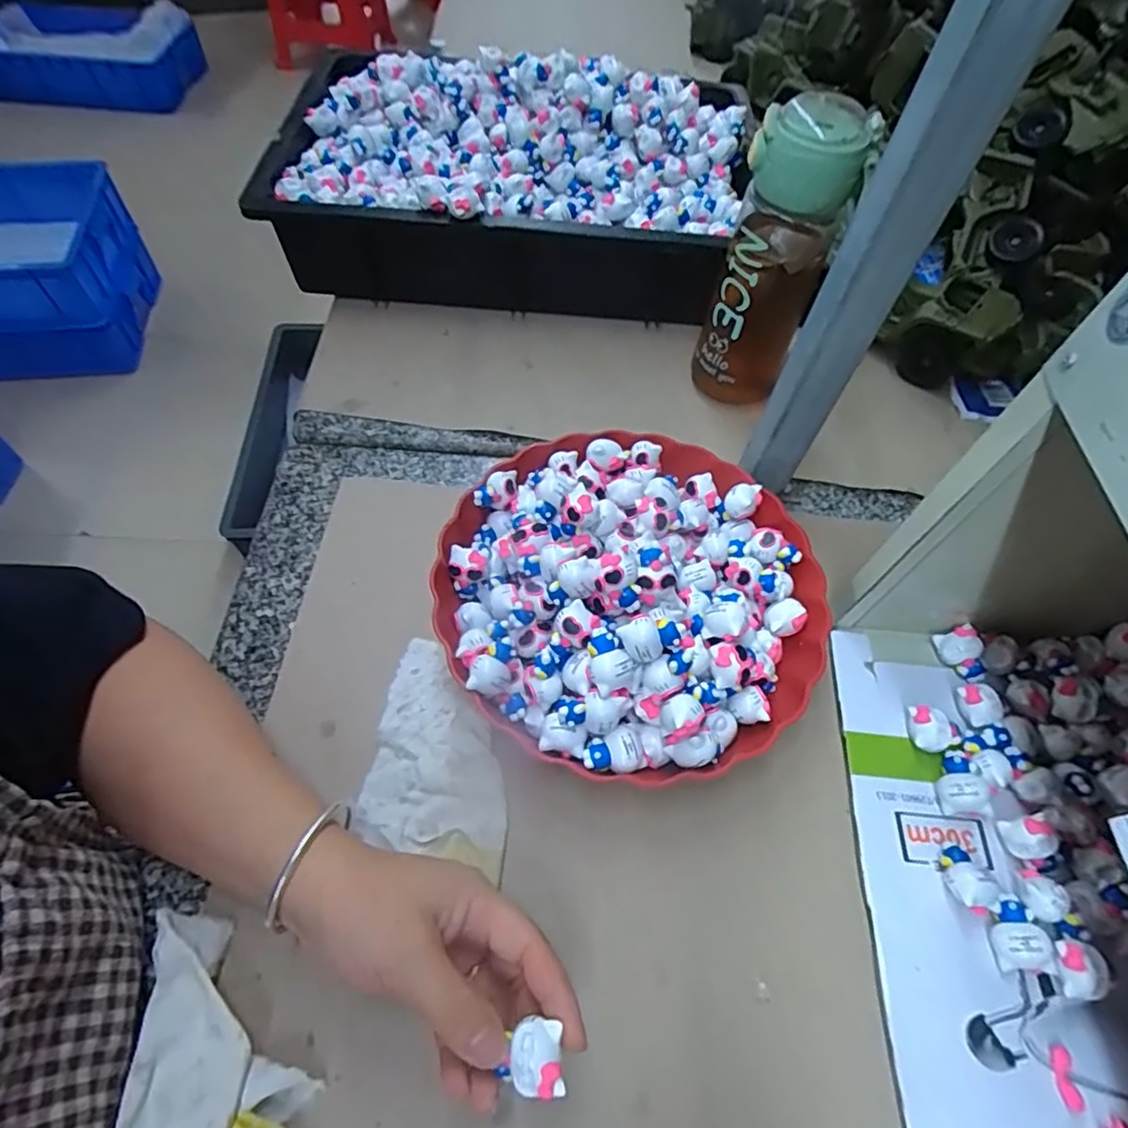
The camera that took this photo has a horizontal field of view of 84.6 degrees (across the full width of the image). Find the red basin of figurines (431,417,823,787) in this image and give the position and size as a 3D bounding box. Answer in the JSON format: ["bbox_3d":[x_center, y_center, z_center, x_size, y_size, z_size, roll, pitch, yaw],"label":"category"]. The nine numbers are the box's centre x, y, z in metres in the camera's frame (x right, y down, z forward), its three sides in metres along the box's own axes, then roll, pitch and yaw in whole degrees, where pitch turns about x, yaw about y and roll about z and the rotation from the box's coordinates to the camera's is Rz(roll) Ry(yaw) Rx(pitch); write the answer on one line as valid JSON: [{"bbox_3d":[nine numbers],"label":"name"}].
[{"bbox_3d":[0.044,0.010,0.394,0.238,0.082,0.236,1,58,-1],"label":"red basin of figurines"}]

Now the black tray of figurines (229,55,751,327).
[{"bbox_3d":[-0.040,-0.372,0.597,0.437,0.113,0.302,2,58,-2],"label":"black tray of figurines"}]

